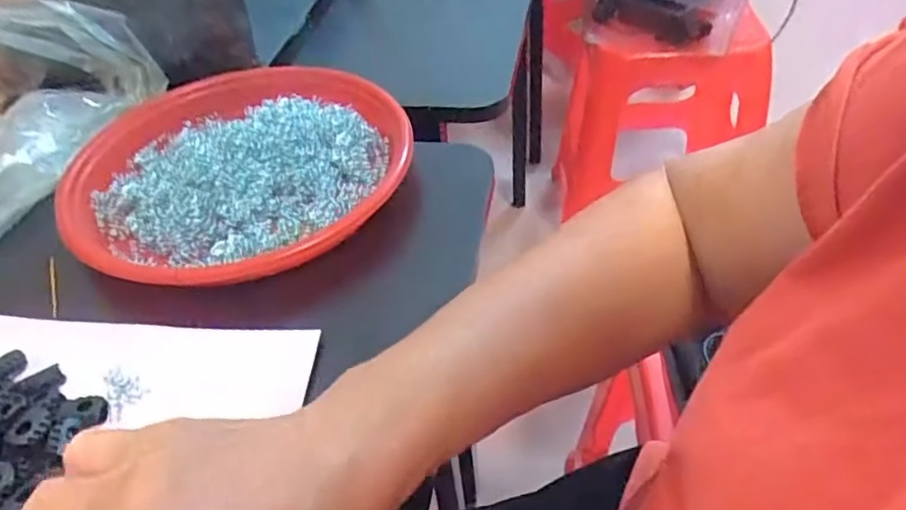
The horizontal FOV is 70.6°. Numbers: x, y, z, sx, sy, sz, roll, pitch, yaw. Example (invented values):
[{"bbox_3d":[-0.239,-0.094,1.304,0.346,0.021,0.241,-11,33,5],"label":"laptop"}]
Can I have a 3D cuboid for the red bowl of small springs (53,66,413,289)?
[{"bbox_3d":[-0.153,-0.063,0.455,0.237,0.035,0.222,-3,44,3],"label":"red bowl of small springs"}]

